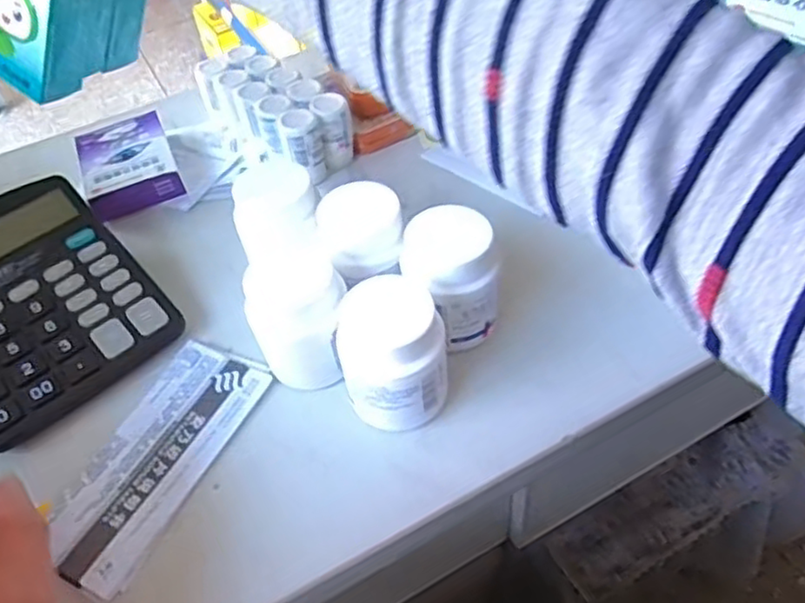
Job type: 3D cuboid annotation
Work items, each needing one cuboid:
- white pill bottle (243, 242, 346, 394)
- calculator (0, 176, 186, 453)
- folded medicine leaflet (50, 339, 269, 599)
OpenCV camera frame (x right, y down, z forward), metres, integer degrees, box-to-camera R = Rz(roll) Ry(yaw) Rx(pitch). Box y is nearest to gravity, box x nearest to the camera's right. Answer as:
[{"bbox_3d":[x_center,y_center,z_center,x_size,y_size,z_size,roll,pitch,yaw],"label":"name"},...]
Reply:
[{"bbox_3d":[-0.053,0.011,0.333,0.046,0.064,0.041,0,49,6],"label":"white pill bottle"},{"bbox_3d":[-0.218,-0.004,0.383,0.117,0.035,0.160,-38,55,-24],"label":"calculator"},{"bbox_3d":[-0.120,0.075,0.326,0.056,0.006,0.127,18,53,20],"label":"folded medicine leaflet"}]

